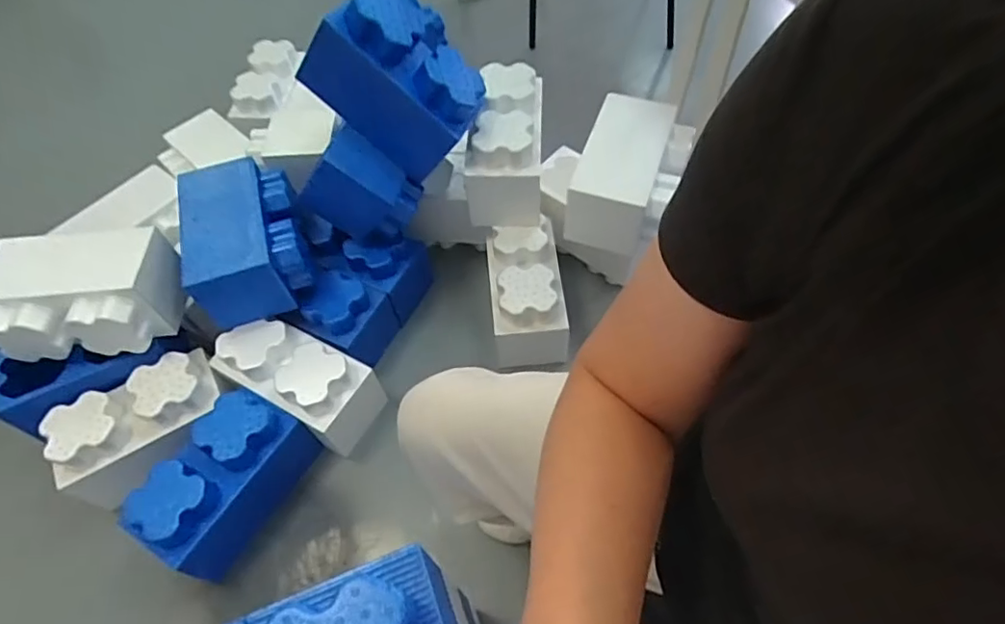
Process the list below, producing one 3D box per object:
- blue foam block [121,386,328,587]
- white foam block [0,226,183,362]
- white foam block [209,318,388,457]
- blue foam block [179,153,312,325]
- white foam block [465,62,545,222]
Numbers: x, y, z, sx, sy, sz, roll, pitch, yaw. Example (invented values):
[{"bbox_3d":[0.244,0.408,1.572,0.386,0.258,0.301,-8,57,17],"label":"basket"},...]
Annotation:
[{"bbox_3d":[-0.498,0.295,1.007,0.165,0.148,0.283,26,62,18],"label":"blue foam block"},{"bbox_3d":[-0.757,-0.025,1.037,0.299,0.172,0.180,-6,57,-1],"label":"white foam block"},{"bbox_3d":[-0.403,0.128,1.121,0.276,0.191,0.148,25,61,17],"label":"white foam block"},{"bbox_3d":[-0.501,-0.148,1.117,0.205,0.173,0.298,-18,58,-9],"label":"blue foam block"},{"bbox_3d":[0.005,-0.348,1.182,0.145,0.229,0.249,0,57,3],"label":"white foam block"}]

